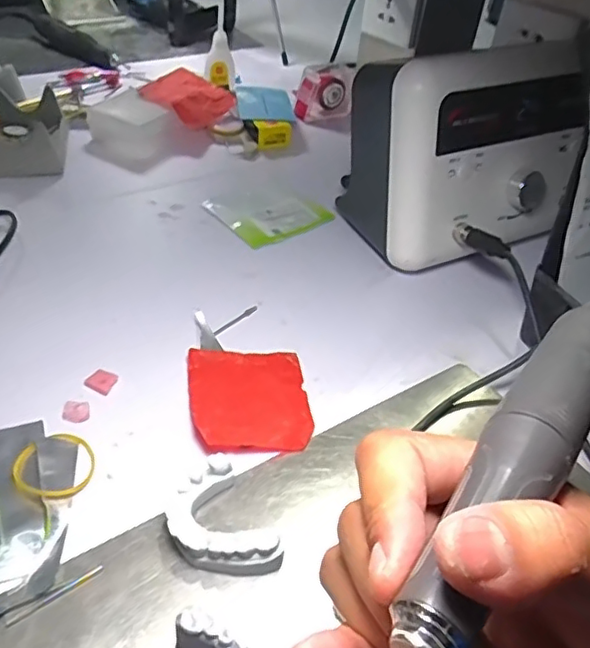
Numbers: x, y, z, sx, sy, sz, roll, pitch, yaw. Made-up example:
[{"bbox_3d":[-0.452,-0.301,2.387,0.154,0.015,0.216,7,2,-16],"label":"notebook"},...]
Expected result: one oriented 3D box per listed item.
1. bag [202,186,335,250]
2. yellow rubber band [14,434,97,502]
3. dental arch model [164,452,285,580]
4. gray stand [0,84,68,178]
[{"bbox_3d":[-0.025,-0.101,0.533,0.086,0.004,0.084,-25,52,-31],"label":"bag"},{"bbox_3d":[-0.128,0.075,0.317,0.040,0.005,0.042,-20,49,-27],"label":"yellow rubber band"},{"bbox_3d":[-0.040,0.098,0.295,0.042,0.019,0.067,-19,49,-27],"label":"dental arch model"},{"bbox_3d":[-0.251,-0.180,0.558,0.063,0.037,0.103,-6,44,-15],"label":"gray stand"}]

